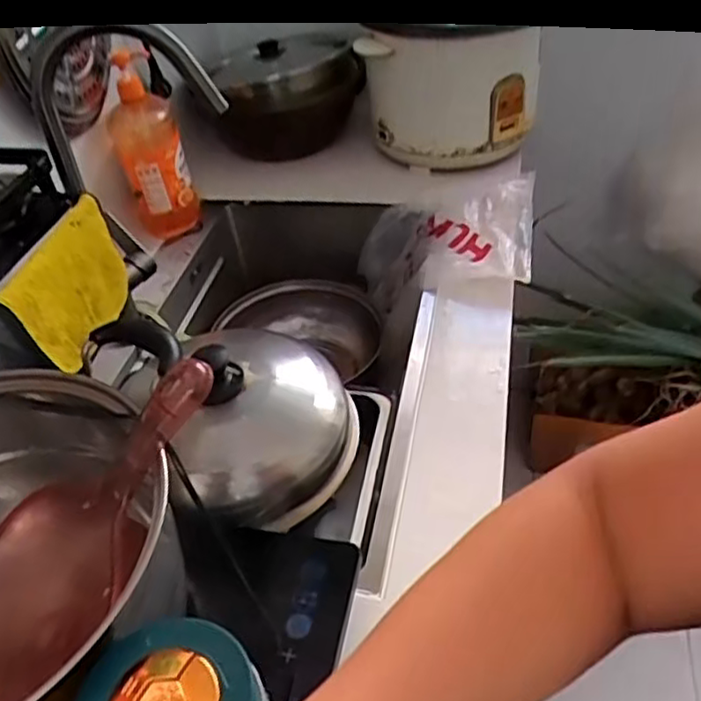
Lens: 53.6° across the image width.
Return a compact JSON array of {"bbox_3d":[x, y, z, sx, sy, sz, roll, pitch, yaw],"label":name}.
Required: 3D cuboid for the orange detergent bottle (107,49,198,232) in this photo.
[{"bbox_3d":[-0.293,-0.282,1.037,0.096,0.220,0.057,-19,43,-13],"label":"orange detergent bottle"}]

